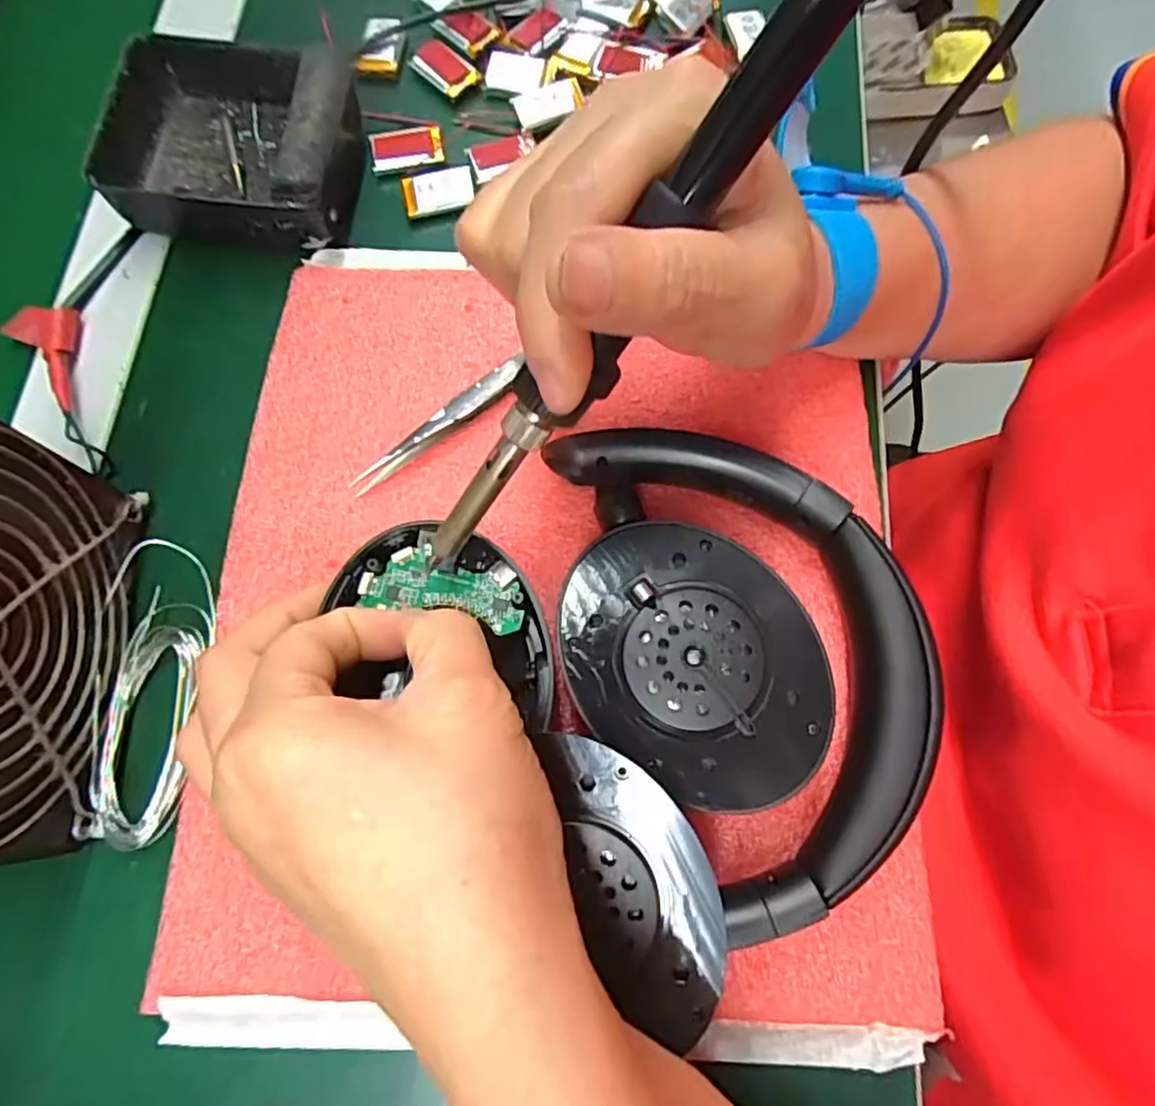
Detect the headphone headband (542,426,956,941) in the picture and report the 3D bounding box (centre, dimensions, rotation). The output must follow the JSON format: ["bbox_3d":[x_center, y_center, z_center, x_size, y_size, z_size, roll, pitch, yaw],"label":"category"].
[{"bbox_3d":[0.058,0.023,0.218,0.086,0.028,0.158,-20,73,-5],"label":"headphone headband"}]

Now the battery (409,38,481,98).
[{"bbox_3d":[-0.063,-0.227,0.314,0.019,0.004,0.035,-41,76,-11],"label":"battery"}]

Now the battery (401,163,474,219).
[{"bbox_3d":[-0.060,-0.157,0.291,0.030,0.008,0.018,-16,73,-4],"label":"battery"}]

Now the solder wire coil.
[{"bbox_3d":[-0.143,0.045,0.227,0.033,0.014,0.096,2,73,2],"label":"solder wire coil"}]

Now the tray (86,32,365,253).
[{"bbox_3d":[-0.142,-0.172,0.283,0.095,0.033,0.081,6,73,3],"label":"tray"}]

